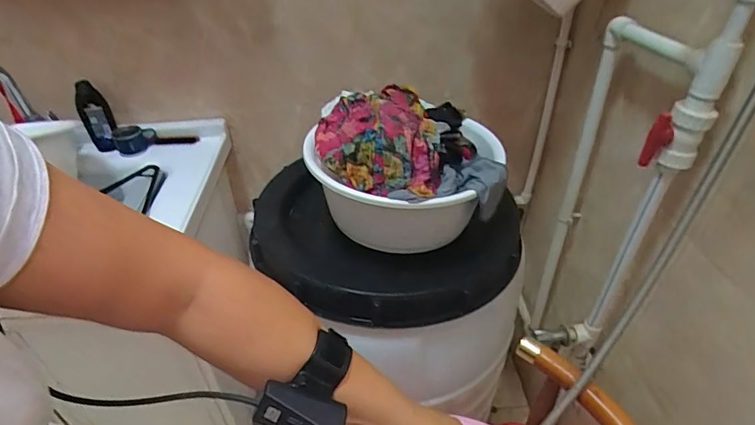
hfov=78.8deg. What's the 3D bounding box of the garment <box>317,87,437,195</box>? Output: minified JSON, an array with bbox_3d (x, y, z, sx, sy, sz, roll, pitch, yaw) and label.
[{"bbox_3d":[-0.003,-0.112,0.732,0.180,0.088,0.210,-4,38,-3],"label":"garment"}]

